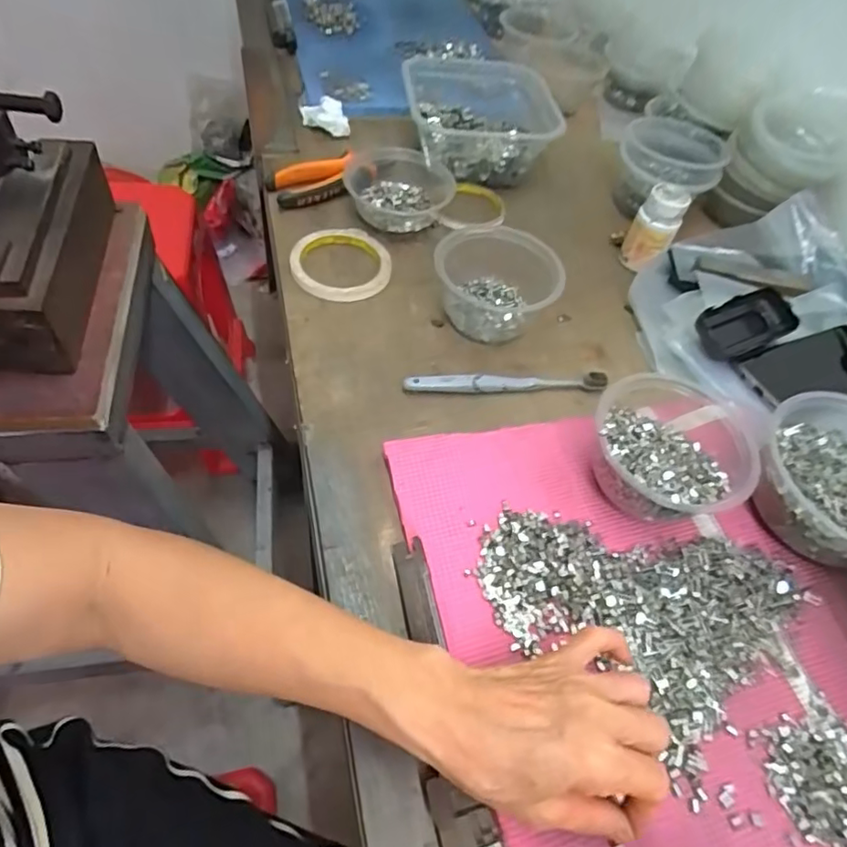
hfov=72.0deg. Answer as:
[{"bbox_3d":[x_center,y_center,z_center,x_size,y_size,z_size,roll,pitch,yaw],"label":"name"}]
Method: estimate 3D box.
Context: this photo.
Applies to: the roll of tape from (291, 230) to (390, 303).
[{"bbox_3d":[-0.082,-0.159,0.577,0.095,0.012,0.093,4,54,-6],"label":"roll of tape"}]

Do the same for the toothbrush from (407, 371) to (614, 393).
[{"bbox_3d":[0.071,-0.037,0.506,0.175,0.010,0.018,1,55,-8],"label":"toothbrush"}]

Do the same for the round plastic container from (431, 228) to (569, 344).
[{"bbox_3d":[0.071,-0.135,0.547,0.109,0.059,0.109,4,54,-6],"label":"round plastic container"}]

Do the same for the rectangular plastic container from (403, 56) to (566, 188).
[{"bbox_3d":[0.065,-0.368,0.703,0.185,0.067,0.170,8,54,-3],"label":"rectangular plastic container"}]

